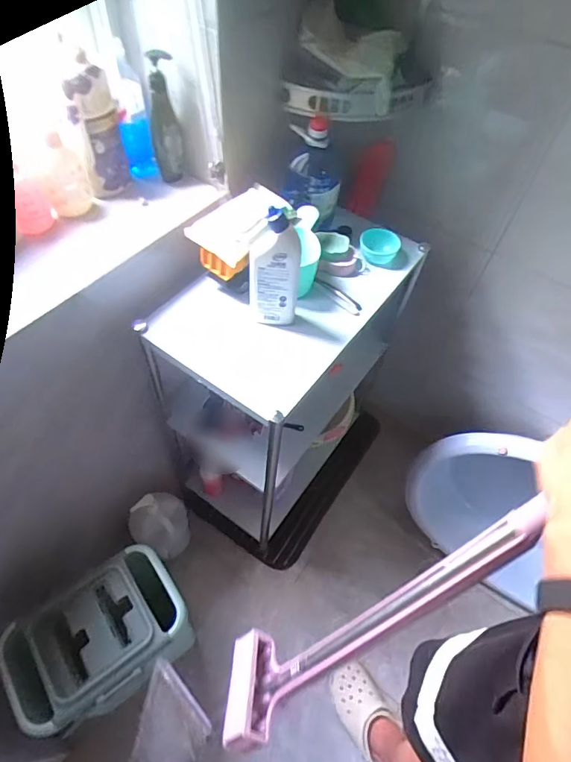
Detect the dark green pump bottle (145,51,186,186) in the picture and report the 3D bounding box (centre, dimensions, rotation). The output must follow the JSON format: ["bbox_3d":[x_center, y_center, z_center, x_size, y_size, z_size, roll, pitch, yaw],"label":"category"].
[{"bbox_3d":[-0.241,-0.517,0.894,0.053,0.232,0.049,-18,56,-14],"label":"dark green pump bottle"}]

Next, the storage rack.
[{"bbox_3d":[0.022,0.043,1.291,0.408,0.863,0.665,32,59,21],"label":"storage rack"}]

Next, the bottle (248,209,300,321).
[{"bbox_3d":[-0.022,-0.201,0.814,0.087,0.242,0.060,0,54,-5],"label":"bottle"}]

